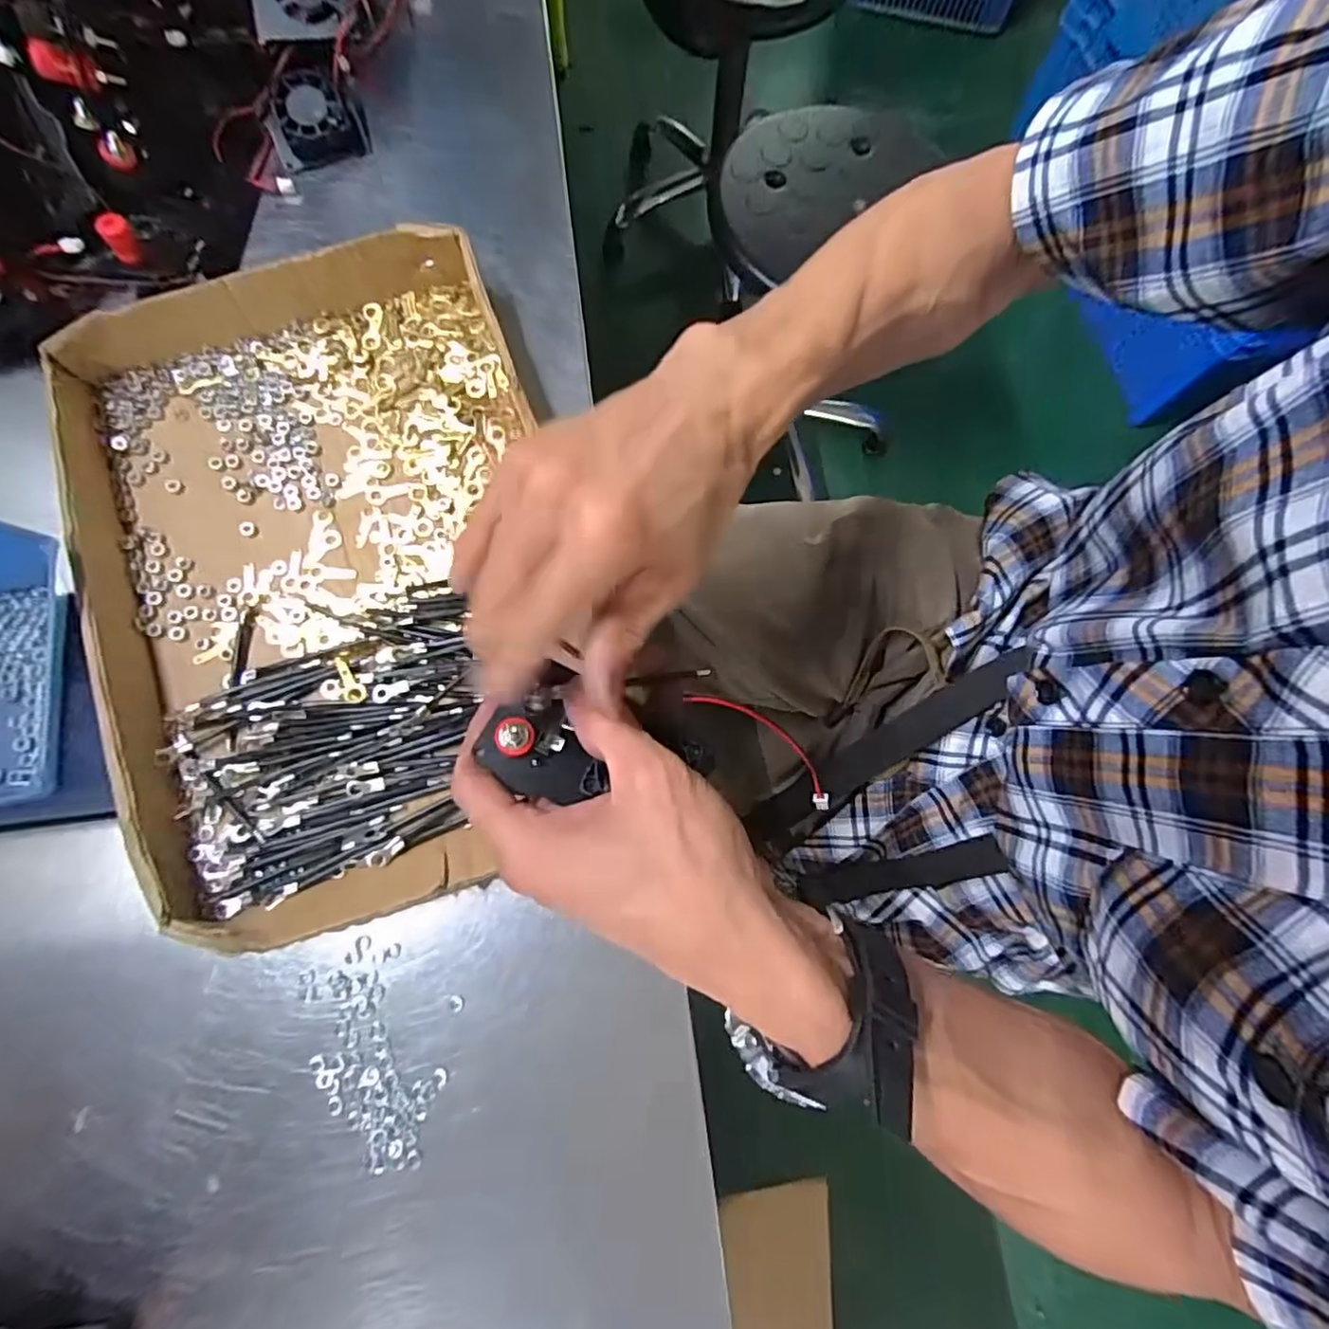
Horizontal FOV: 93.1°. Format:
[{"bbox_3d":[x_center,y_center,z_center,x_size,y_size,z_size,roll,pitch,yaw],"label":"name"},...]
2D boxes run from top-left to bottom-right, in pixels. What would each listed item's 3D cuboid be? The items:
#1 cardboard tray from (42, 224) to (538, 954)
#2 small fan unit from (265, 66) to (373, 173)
[{"bbox_3d":[-0.166,-0.052,0.313,0.219,0.029,0.335,-17,77,-5],"label":"cardboard tray"},{"bbox_3d":[-0.214,-0.337,0.388,0.049,0.015,0.052,-26,106,-12],"label":"small fan unit"}]

